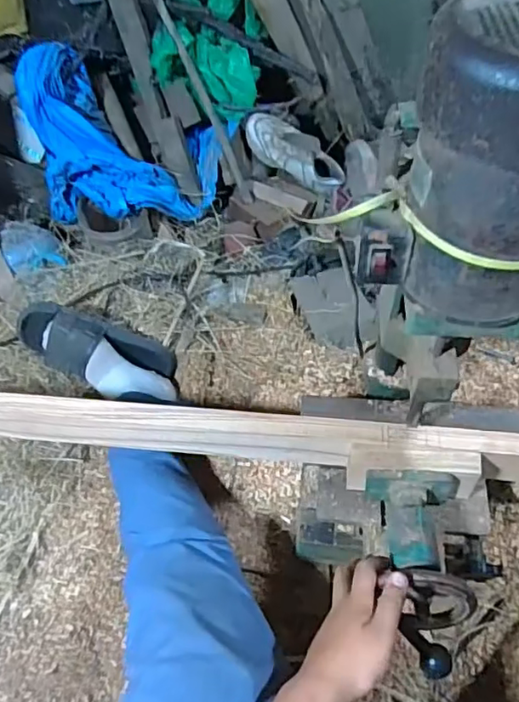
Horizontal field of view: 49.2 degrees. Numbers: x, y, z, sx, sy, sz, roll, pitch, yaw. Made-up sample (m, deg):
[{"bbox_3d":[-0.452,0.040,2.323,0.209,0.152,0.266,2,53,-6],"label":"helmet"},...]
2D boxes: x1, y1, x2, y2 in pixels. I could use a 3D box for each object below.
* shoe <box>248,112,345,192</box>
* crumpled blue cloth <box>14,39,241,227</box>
[{"bbox_3d":[0.080,-0.447,1.285,0.245,0.079,0.073,31,62,-6],"label":"shoe"},{"bbox_3d":[-0.293,-0.442,1.192,0.388,0.277,0.279,15,55,13],"label":"crumpled blue cloth"}]

